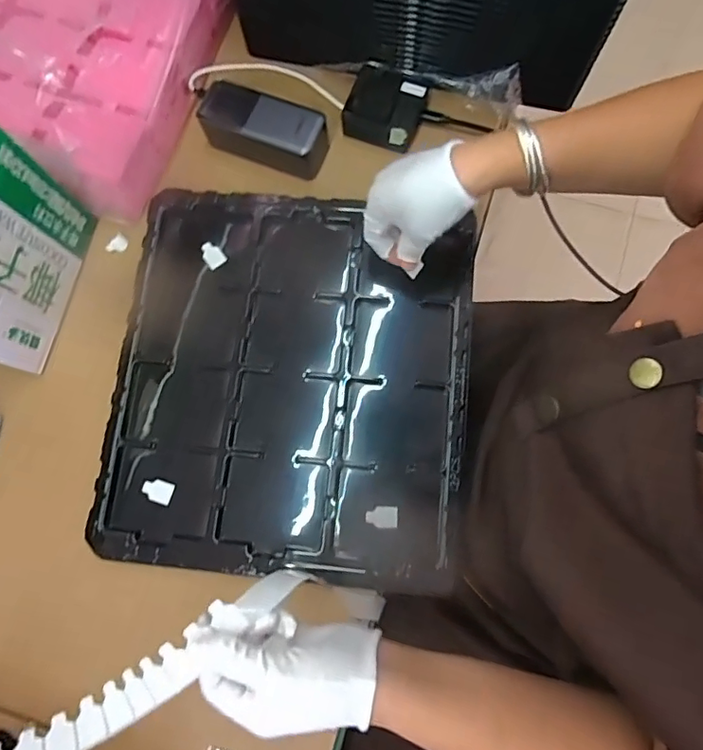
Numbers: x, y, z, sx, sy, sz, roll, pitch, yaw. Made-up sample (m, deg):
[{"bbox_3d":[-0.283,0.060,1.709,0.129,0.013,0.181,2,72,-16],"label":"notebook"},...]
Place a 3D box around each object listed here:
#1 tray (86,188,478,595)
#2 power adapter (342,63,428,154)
[{"bbox_3d":[-0.058,0.002,0.523,0.330,0.030,0.363,6,77,3],"label":"tray"},{"bbox_3d":[0.038,-0.291,0.583,0.079,0.040,0.075,21,78,6],"label":"power adapter"}]

